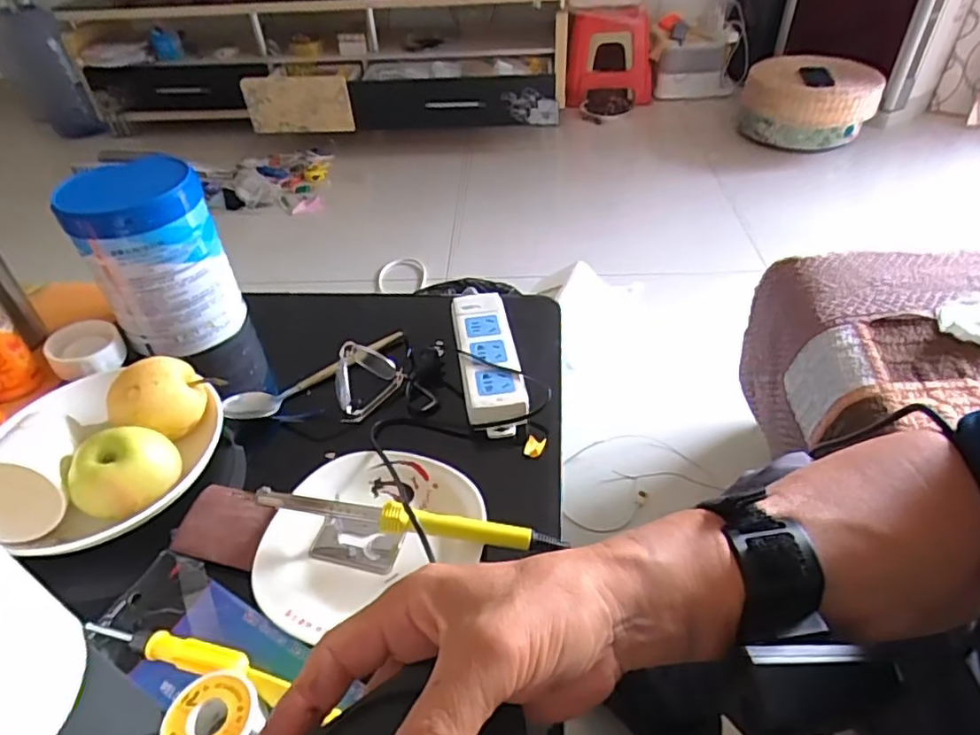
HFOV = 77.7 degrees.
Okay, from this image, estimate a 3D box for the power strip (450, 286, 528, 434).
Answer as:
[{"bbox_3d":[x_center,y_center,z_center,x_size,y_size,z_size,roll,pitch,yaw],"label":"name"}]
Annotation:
[{"bbox_3d":[-0.003,-0.010,0.613,0.054,0.042,0.183,-7,42,-4],"label":"power strip"}]

